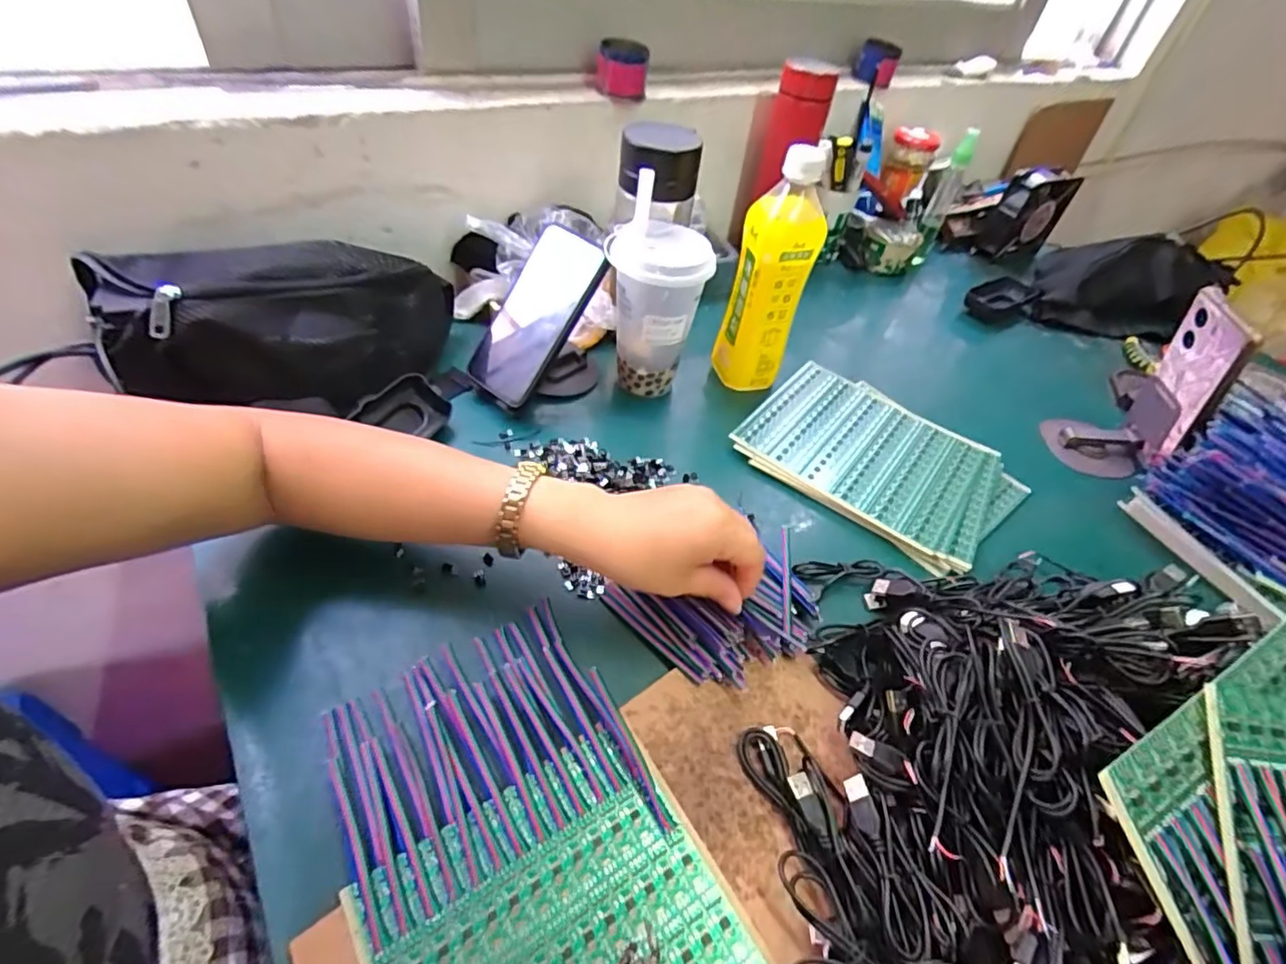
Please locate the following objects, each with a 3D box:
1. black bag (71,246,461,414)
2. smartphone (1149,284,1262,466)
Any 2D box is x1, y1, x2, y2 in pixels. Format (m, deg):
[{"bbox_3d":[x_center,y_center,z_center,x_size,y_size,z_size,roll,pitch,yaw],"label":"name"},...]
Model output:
[{"bbox_3d":[-0.293,-0.131,0.498,0.259,0.103,0.102,-13,51,-19],"label":"black bag"},{"bbox_3d":[0.488,-0.088,0.533,0.010,0.145,0.073,-3,45,4],"label":"smartphone"}]

